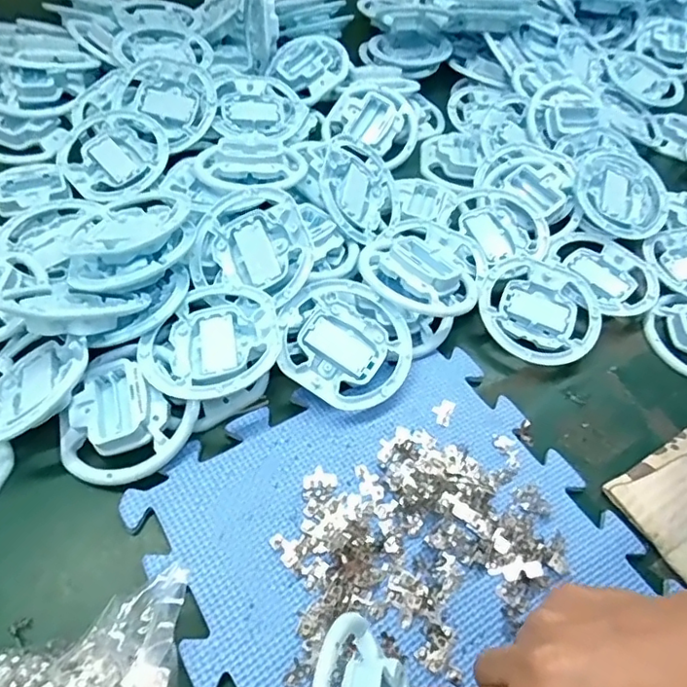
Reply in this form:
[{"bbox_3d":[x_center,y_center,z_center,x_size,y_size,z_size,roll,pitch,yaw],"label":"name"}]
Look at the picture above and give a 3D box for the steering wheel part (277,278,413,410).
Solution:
[{"bbox_3d":[0.001,0.002,0.436,0.099,0.040,0.095,3,53,-4],"label":"steering wheel part"}]

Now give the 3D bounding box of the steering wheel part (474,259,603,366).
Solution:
[{"bbox_3d":[0.171,-0.029,0.492,0.102,0.027,0.099,34,57,19],"label":"steering wheel part"}]

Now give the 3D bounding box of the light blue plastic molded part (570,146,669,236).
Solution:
[{"bbox_3d":[0.283,-0.154,0.574,0.104,0.008,0.100,5,69,-13],"label":"light blue plastic molded part"}]

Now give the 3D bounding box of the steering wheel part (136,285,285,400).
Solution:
[{"bbox_3d":[-0.093,-0.001,0.410,0.093,0.023,0.100,3,53,-4],"label":"steering wheel part"}]

